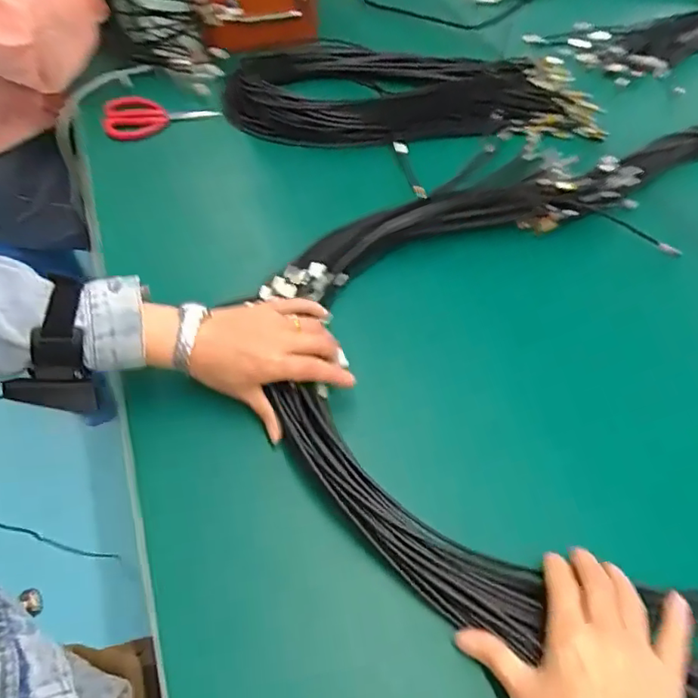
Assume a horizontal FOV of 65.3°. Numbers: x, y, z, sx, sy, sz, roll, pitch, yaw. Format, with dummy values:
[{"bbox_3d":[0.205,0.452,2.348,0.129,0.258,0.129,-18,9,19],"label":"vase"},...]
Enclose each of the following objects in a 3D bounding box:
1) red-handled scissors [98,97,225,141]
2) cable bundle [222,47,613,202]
[{"bbox_3d":[-0.251,-0.314,0.726,0.146,0.023,0.079,-14,56,-12],"label":"red-handled scissors"},{"bbox_3d":[0.085,-0.353,0.742,0.505,0.041,0.219,6,54,2],"label":"cable bundle"}]

